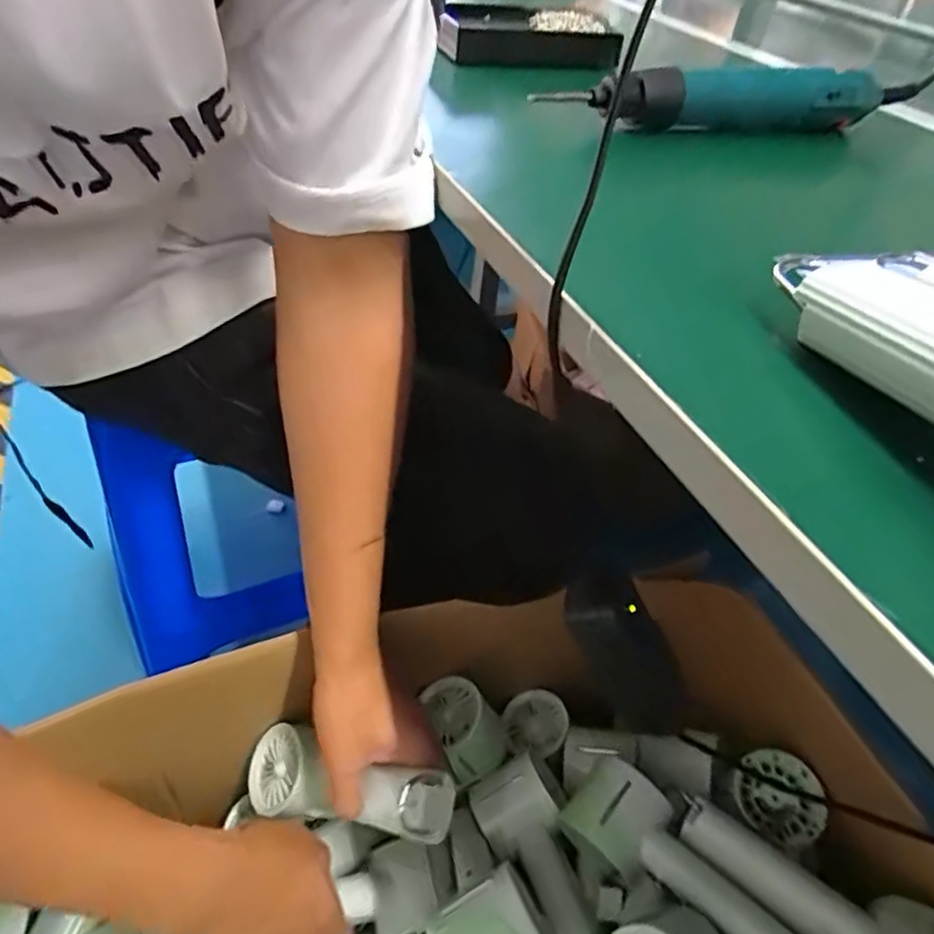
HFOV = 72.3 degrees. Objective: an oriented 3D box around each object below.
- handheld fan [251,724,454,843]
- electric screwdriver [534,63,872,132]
[{"bbox_3d":[-0.090,0.223,0.450,0.173,0.041,0.051,-6,36,32],"label":"handheld fan"},{"bbox_3d":[0.154,-0.234,0.404,0.229,0.036,0.032,-2,45,-7],"label":"electric screwdriver"}]

